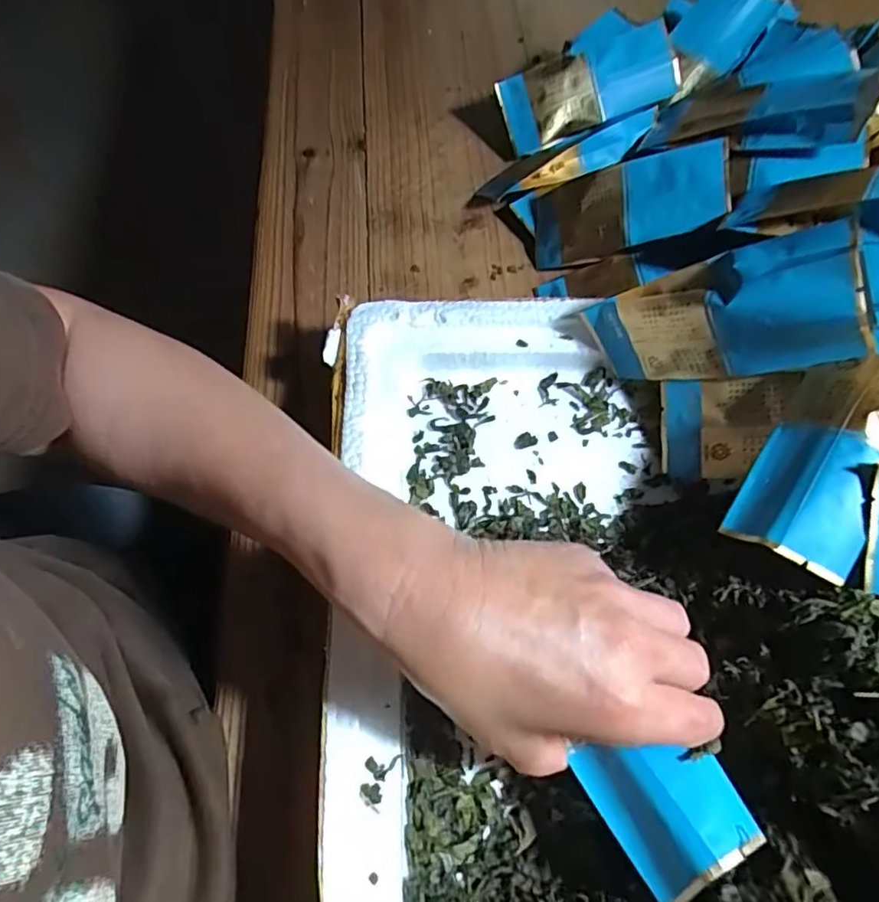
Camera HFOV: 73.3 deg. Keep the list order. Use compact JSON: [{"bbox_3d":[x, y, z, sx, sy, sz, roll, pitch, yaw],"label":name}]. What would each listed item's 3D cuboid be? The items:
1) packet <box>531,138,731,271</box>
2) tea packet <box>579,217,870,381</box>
[{"bbox_3d":[0.124,-0.164,0.400,0.129,0.013,0.055,-4,94,34],"label":"packet"},{"bbox_3d":[0.144,-0.069,0.311,0.130,0.056,0.034,-6,48,45],"label":"tea packet"}]

